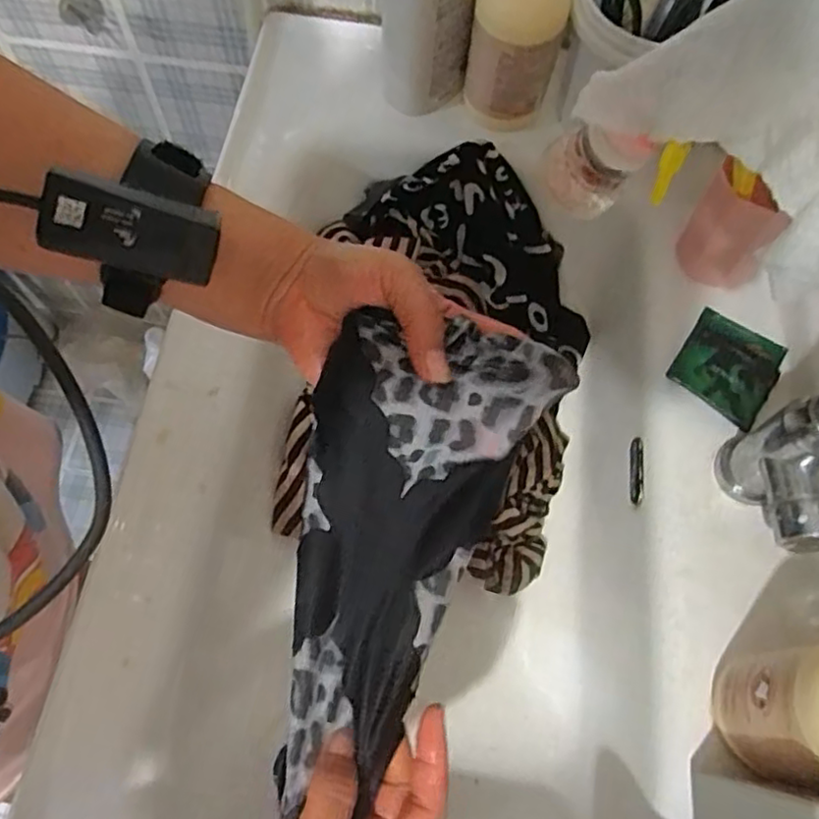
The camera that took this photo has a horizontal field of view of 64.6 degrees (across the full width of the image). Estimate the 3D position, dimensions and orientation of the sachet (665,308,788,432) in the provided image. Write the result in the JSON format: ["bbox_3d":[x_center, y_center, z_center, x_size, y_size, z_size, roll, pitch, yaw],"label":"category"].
[{"bbox_3d":[0.238,-0.034,0.482,0.068,0.015,0.080,33,69,11],"label":"sachet"}]

